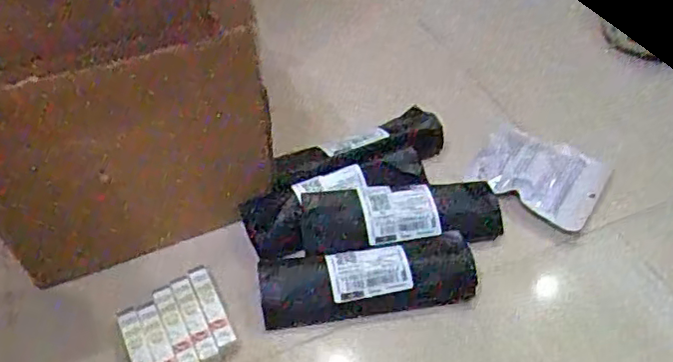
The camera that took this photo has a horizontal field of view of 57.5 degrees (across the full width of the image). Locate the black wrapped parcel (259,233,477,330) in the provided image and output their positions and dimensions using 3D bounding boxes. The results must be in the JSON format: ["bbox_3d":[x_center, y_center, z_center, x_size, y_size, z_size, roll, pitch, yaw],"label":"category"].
[{"bbox_3d":[0.030,0.094,0.589,0.207,0.038,0.068,-4,47,-4],"label":"black wrapped parcel"}]

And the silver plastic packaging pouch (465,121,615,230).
[{"bbox_3d":[0.227,-0.012,0.686,0.133,0.016,0.117,27,52,23],"label":"silver plastic packaging pouch"}]

